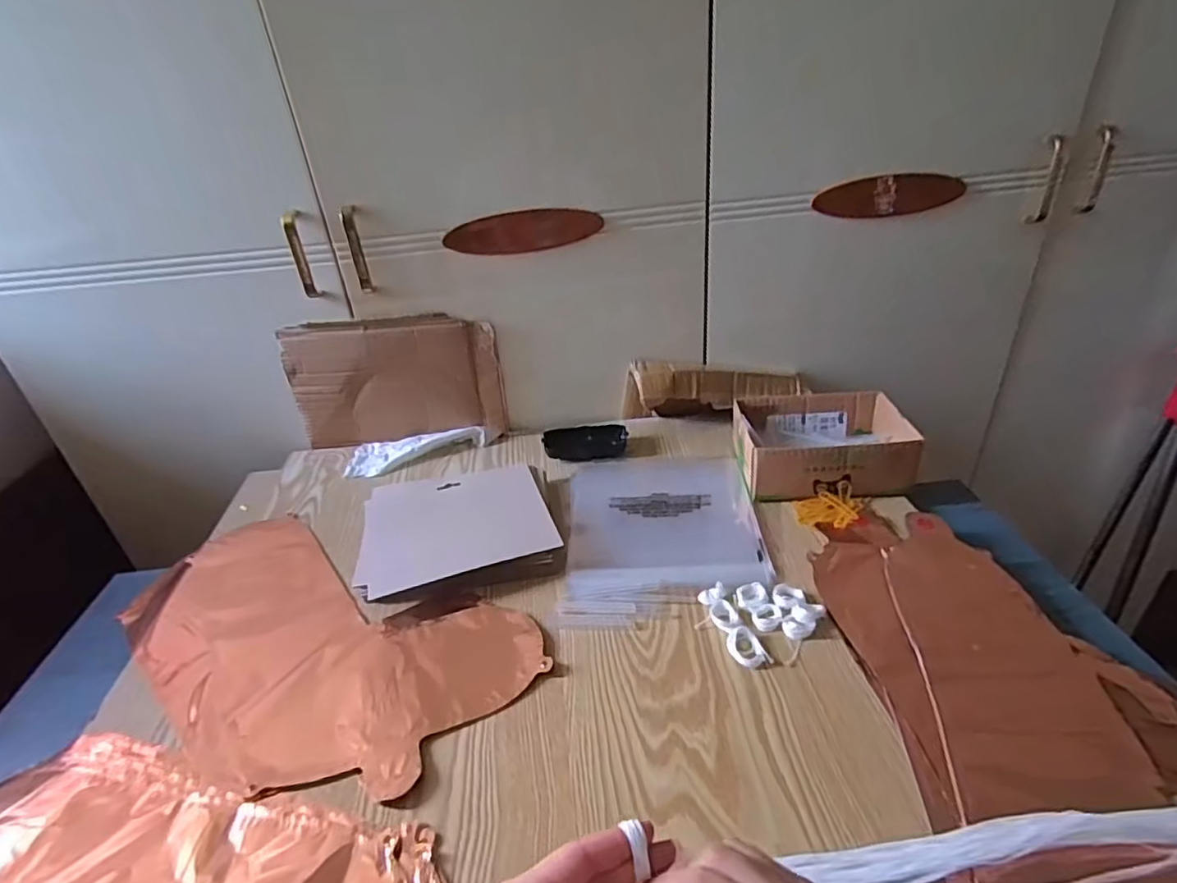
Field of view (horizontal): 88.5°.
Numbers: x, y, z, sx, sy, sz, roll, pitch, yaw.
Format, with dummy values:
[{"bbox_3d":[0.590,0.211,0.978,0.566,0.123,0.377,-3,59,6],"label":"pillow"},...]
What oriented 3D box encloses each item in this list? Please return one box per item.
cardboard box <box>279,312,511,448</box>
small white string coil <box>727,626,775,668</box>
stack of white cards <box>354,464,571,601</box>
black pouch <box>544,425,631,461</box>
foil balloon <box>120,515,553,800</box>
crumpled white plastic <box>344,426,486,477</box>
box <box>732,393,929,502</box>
[{"bbox_3d":[-0.255,-0.075,0.812,0.272,0.179,0.025,-6,31,0],"label":"cardboard box"},{"bbox_3d":[0.135,0.177,0.515,0.029,0.011,0.040,-14,32,-13],"label":"small white string coil"},{"bbox_3d":[-0.143,0.092,0.667,0.204,0.039,0.174,-10,29,-11],"label":"stack of white cards"},{"bbox_3d":[-0.004,0.001,0.799,0.107,0.025,0.062,-11,32,-9],"label":"black pouch"},{"bbox_3d":[-0.265,0.181,0.567,0.419,0.015,0.225,16,38,32],"label":"foil balloon"},{"bbox_3d":[-0.232,0.010,0.814,0.179,0.026,0.076,-6,31,-1],"label":"crumpled white plastic"},{"bbox_3d":[0.271,0.001,0.710,0.183,0.060,0.138,-2,31,5],"label":"box"}]

